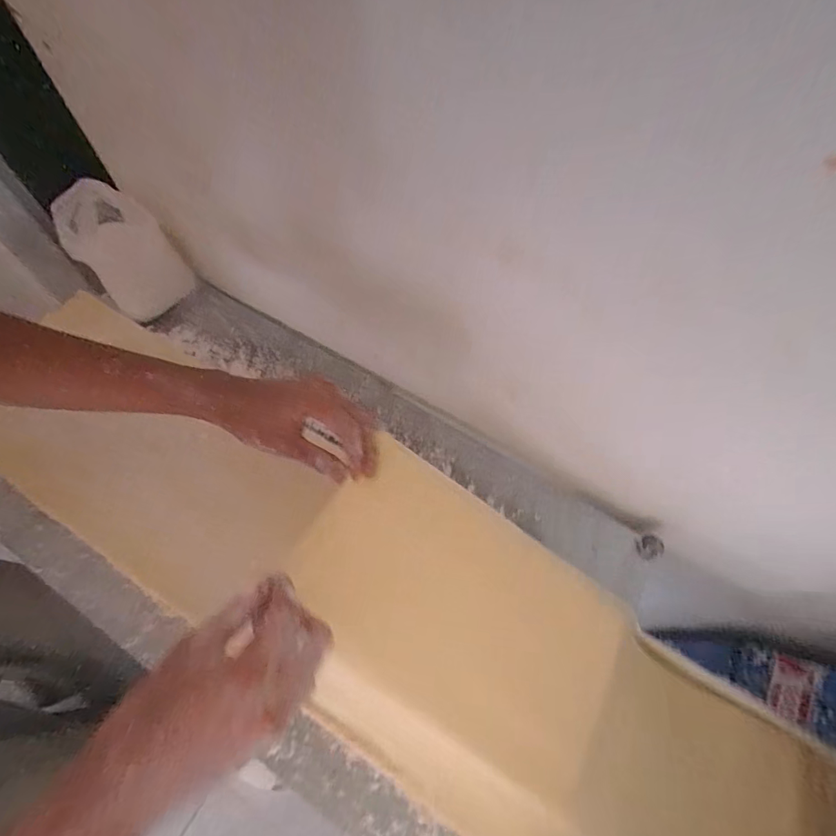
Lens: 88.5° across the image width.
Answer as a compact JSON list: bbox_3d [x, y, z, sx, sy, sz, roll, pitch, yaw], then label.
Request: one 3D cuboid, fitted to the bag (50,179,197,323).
[{"bbox_3d":[-0.358,-0.206,0.524,0.070,0.156,0.097,36,66,14],"label":"bag"}]

